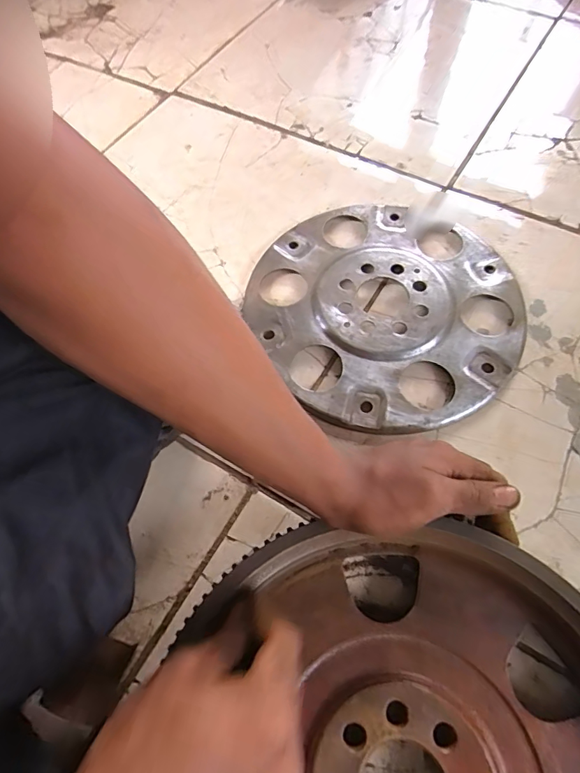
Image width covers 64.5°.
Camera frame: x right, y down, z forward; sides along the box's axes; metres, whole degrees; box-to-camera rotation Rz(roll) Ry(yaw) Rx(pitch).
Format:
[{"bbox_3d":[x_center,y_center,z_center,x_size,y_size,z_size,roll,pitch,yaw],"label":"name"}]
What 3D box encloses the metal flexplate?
[{"bbox_3d":[0.094,-0.084,0.453,0.250,0.013,0.264,-1,63,2],"label":"metal flexplate"}]

